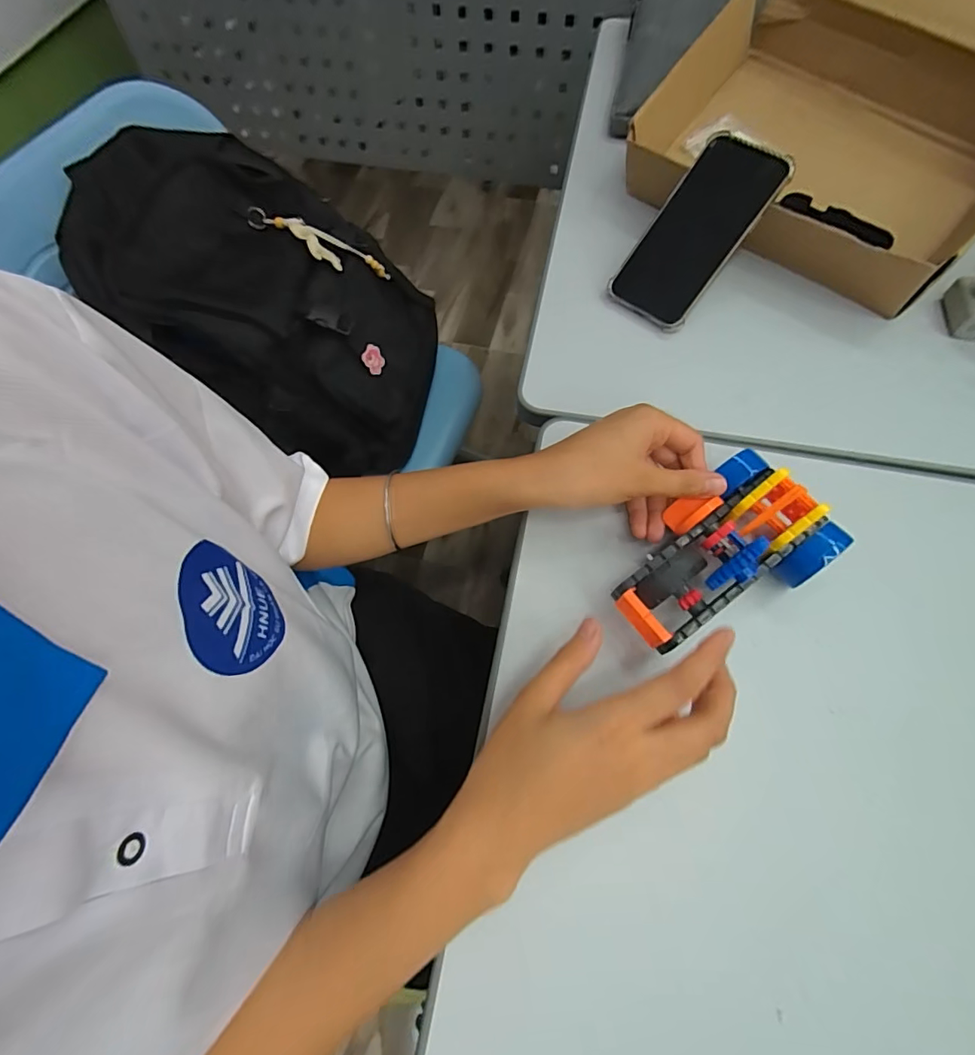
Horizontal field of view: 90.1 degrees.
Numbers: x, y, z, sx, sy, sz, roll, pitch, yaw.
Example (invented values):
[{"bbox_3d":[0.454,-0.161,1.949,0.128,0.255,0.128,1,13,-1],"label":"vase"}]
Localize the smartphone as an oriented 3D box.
[{"bbox_3d":[0.192,-0.272,0.450,0.083,0.010,0.166,39,103,17],"label":"smartphone"}]

